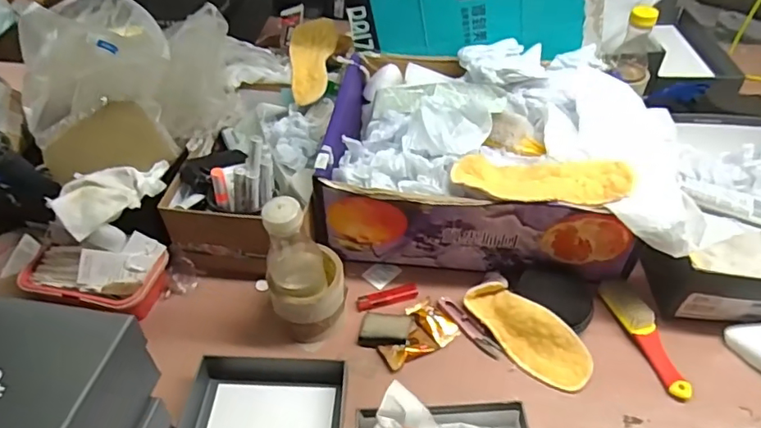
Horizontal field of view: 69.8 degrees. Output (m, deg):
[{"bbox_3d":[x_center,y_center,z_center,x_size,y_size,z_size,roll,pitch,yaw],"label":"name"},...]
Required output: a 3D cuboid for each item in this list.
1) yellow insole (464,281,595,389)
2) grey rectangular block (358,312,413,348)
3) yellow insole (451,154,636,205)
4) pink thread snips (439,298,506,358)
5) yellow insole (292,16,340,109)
[{"bbox_3d":[0.174,0.140,0.645,0.161,0.025,0.067,40,94,25],"label":"yellow insole"},{"bbox_3d":[0.006,0.138,0.656,0.059,0.010,0.049,8,46,9],"label":"grey rectangular block"},{"bbox_3d":[0.184,-0.037,0.628,0.195,0.016,0.064,5,56,10],"label":"yellow insole"},{"bbox_3d":[0.108,0.138,0.666,0.020,0.010,0.100,-29,52,-25],"label":"pink thread snips"},{"bbox_3d":[-0.110,-0.248,0.876,0.071,0.016,0.178,1,58,2],"label":"yellow insole"}]

